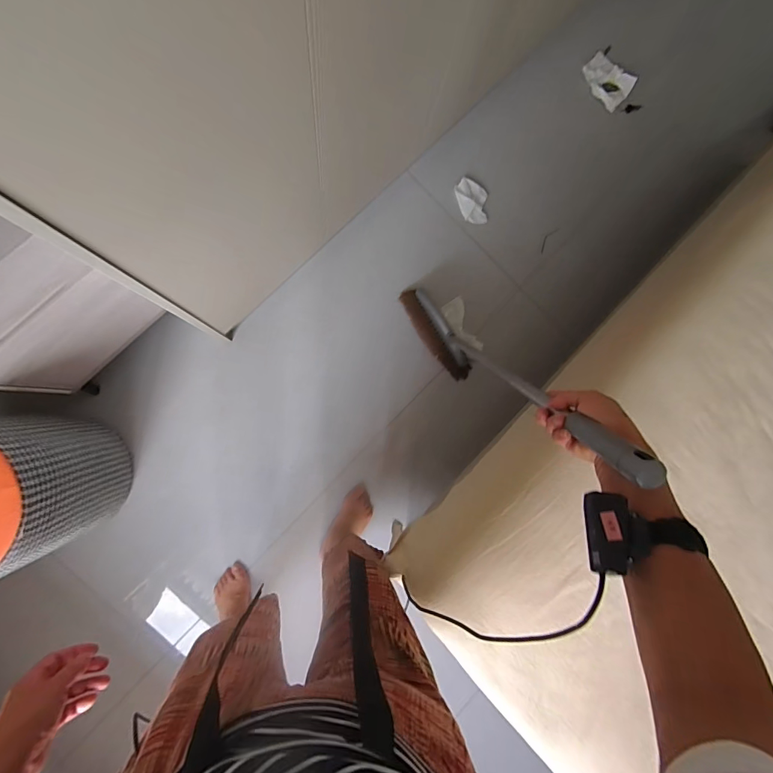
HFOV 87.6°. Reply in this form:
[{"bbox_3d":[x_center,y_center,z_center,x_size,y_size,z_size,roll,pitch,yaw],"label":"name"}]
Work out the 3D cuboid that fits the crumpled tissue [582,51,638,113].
[{"bbox_3d":[0.762,-1.056,1.386,0.177,0.025,0.133,43,89,2],"label":"crumpled tissue"}]

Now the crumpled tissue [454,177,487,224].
[{"bbox_3d":[0.273,-0.599,1.297,0.113,0.016,0.141,3,87,-6],"label":"crumpled tissue"}]

